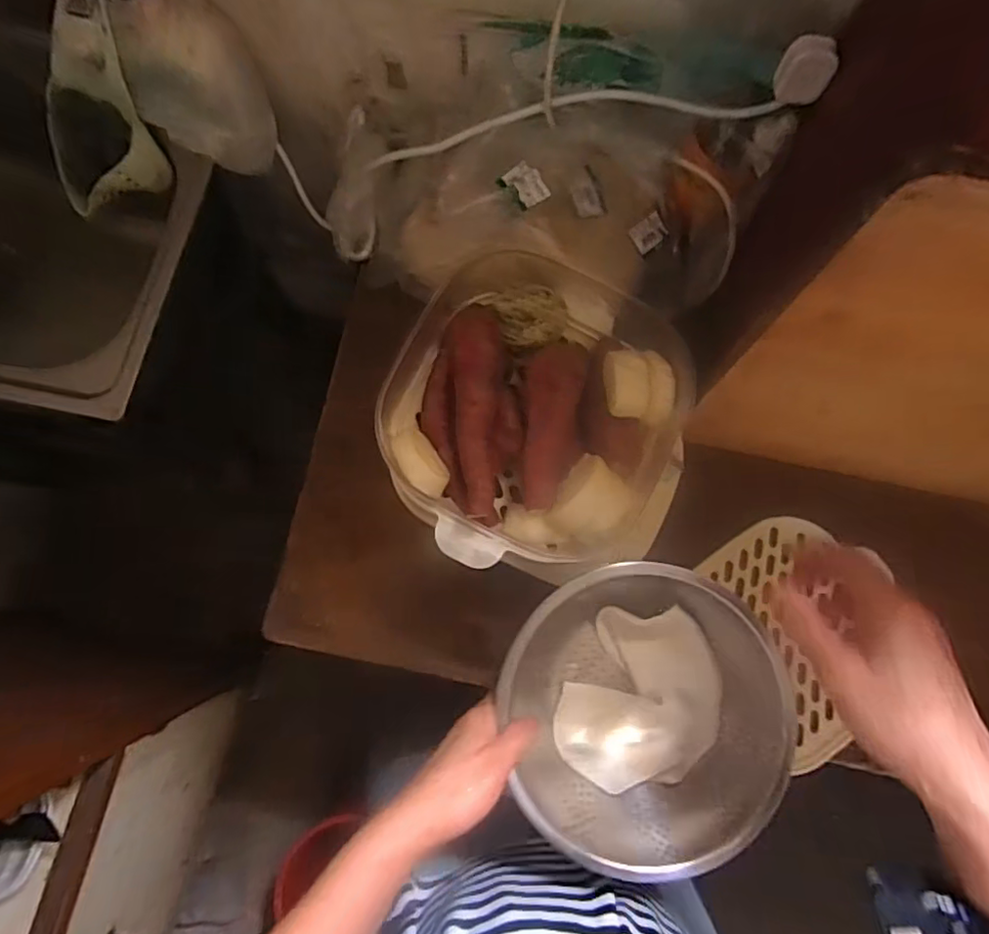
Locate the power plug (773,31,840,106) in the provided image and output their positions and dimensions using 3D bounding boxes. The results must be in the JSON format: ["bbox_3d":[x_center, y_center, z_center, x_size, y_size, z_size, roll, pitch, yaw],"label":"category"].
[{"bbox_3d":[0.263,-0.334,0.497,0.044,0.040,0.031,25,81,0],"label":"power plug"}]

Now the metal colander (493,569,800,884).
[{"bbox_3d":[0.117,0.195,0.487,0.218,0.077,0.219,3,81,-3],"label":"metal colander"}]

